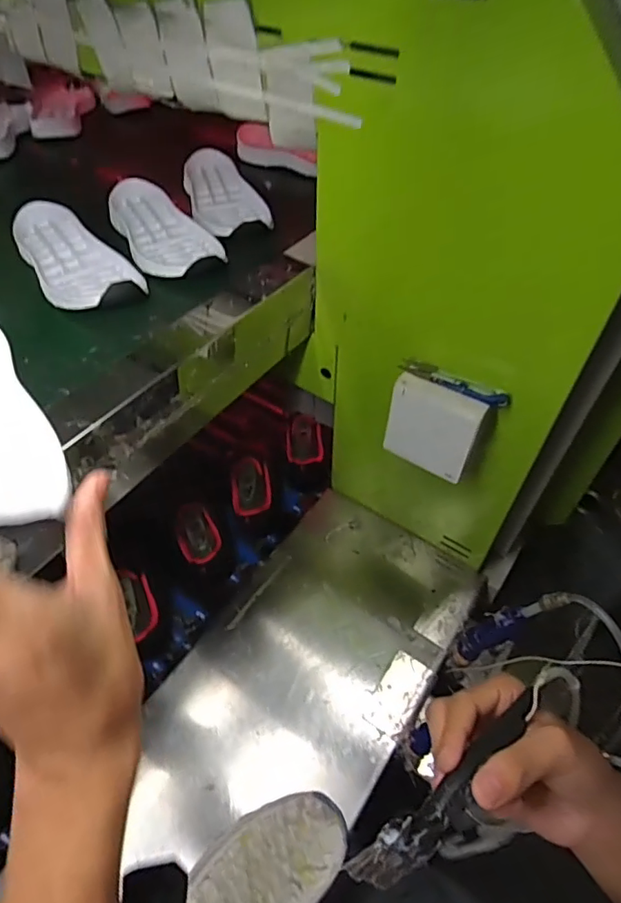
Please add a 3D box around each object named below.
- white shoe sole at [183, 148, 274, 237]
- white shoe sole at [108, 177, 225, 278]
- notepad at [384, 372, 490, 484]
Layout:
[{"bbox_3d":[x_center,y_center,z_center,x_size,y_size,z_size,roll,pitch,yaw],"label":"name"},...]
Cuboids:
[{"bbox_3d":[-0.104,-0.298,0.599,0.073,0.018,0.198,-17,54,-15],"label":"white shoe sole"},{"bbox_3d":[-0.158,-0.233,0.545,0.076,0.020,0.197,-25,56,-20],"label":"white shoe sole"},{"bbox_3d":[0.114,-0.023,0.493,0.084,0.094,0.018,31,46,23],"label":"notepad"}]

